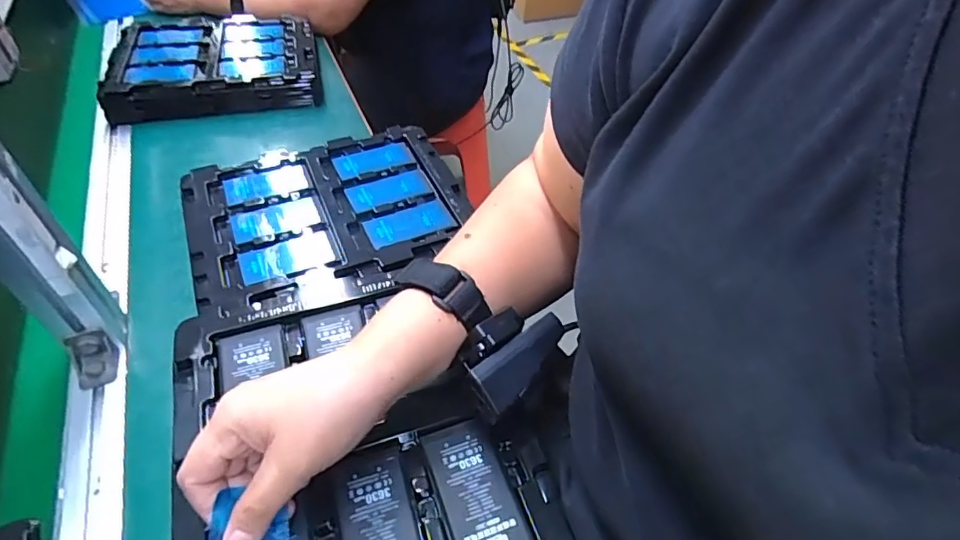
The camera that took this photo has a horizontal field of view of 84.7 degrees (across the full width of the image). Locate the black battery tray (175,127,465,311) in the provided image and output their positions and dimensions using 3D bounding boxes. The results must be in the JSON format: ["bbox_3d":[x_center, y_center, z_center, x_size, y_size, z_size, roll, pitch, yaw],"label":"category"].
[{"bbox_3d":[-0.158,-0.066,0.556,0.273,0.018,0.219,-16,49,-19],"label":"black battery tray"}]

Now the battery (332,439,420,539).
[{"bbox_3d":[-0.060,0.148,0.308,0.042,0.004,0.091,-13,50,-14],"label":"battery"}]

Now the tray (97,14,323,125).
[{"bbox_3d":[-0.387,-0.311,0.789,0.280,0.045,0.225,-10,49,-12],"label":"tray"}]

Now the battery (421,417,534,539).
[{"bbox_3d":[-0.003,0.135,0.323,0.043,0.005,0.088,-15,50,-16],"label":"battery"}]

